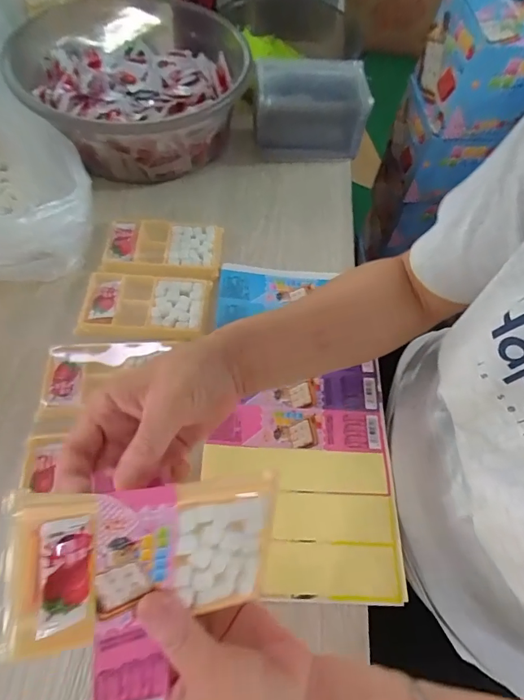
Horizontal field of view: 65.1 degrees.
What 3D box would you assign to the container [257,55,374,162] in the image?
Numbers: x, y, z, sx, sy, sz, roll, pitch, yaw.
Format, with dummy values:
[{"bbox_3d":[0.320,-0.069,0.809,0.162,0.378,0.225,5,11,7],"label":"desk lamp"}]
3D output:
[{"bbox_3d":[0.060,-0.315,0.542,0.143,0.091,0.078,-5,62,-6],"label":"container"}]

